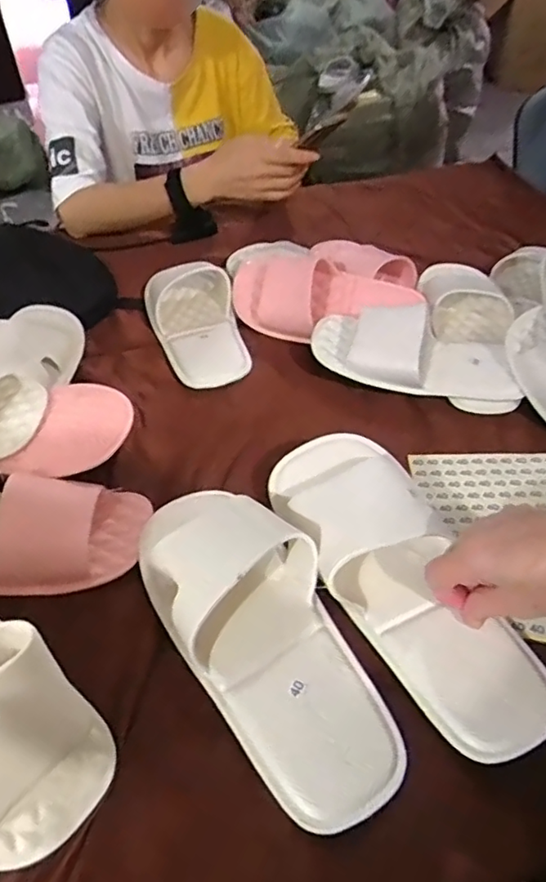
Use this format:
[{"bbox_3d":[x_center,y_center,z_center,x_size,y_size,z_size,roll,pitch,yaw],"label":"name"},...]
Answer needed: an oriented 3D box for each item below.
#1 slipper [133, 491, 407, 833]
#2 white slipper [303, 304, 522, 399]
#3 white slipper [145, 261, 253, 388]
[{"bbox_3d":[-0.009,0.120,0.413,0.109,0.057,0.258,-27,50,-24],"label":"slipper"},{"bbox_3d":[0.149,-0.098,0.630,0.217,0.062,0.101,9,46,10],"label":"white slipper"},{"bbox_3d":[-0.092,-0.160,0.717,0.107,0.052,0.248,-14,46,-12],"label":"white slipper"}]

